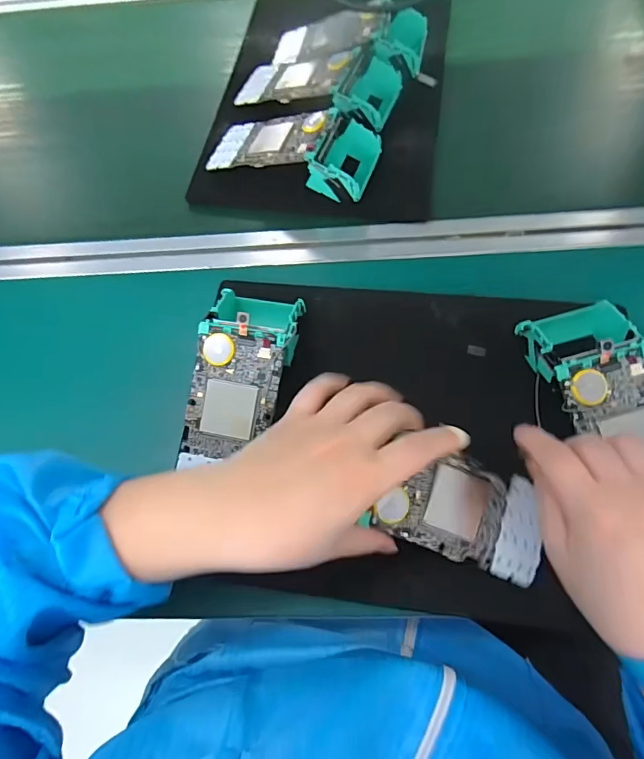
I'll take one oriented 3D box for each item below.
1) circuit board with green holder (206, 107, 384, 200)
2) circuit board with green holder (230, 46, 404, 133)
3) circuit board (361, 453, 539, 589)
[{"bbox_3d":[-0.030,-0.234,0.446,0.170,0.054,0.075,20,69,9],"label":"circuit board with green holder"},{"bbox_3d":[-0.007,-0.318,0.481,0.173,0.050,0.082,20,69,9],"label":"circuit board with green holder"},{"bbox_3d":[0.095,0.086,0.298,0.121,0.005,0.064,24,75,-11],"label":"circuit board"}]

